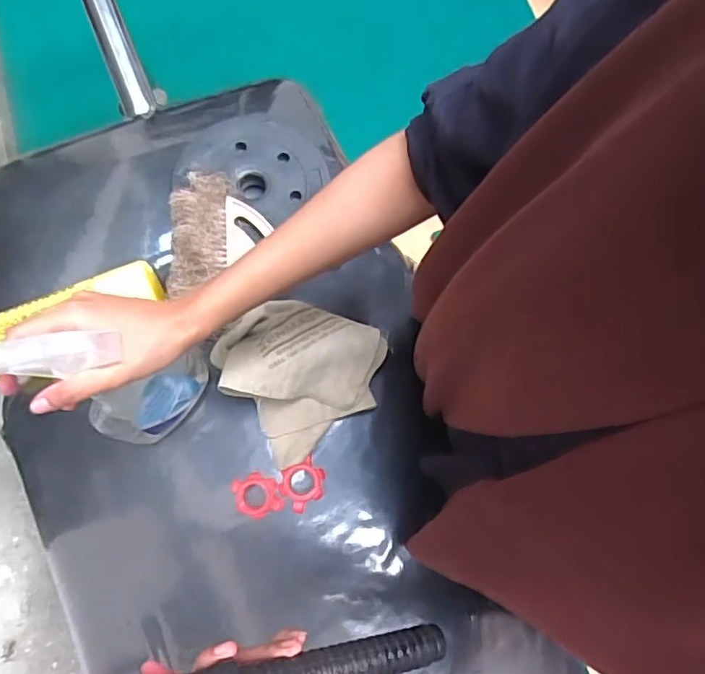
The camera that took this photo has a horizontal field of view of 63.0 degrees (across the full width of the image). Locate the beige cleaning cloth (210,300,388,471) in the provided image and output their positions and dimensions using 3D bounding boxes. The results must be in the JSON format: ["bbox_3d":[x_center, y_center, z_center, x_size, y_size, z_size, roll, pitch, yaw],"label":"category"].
[{"bbox_3d":[-0.044,0.024,0.535,0.147,0.059,0.133,-36,77,-9],"label":"beige cleaning cloth"}]

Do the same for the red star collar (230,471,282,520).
[{"bbox_3d":[-0.086,0.141,0.514,0.037,0.021,0.040,-24,76,-6],"label":"red star collar"}]

